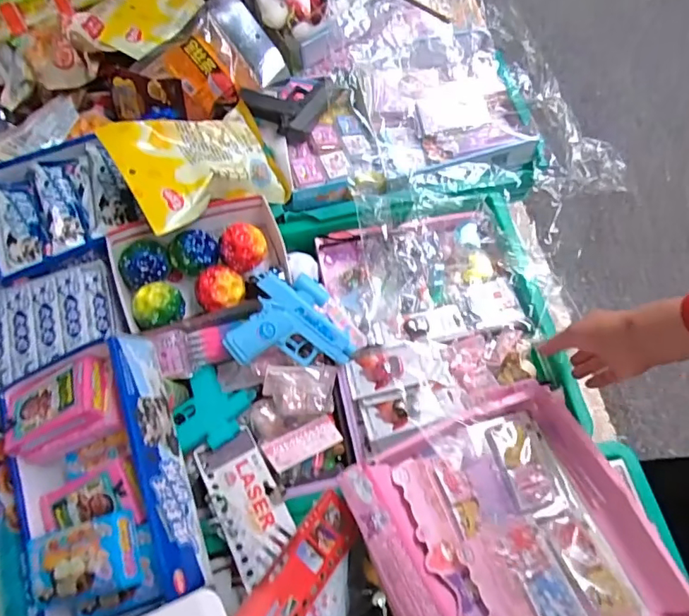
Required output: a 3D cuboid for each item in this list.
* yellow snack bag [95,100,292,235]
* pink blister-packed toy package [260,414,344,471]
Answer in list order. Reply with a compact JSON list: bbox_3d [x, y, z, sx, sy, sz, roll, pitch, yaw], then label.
[{"bbox_3d":[-0.180,-0.190,0.649,0.208,0.033,0.153,-28,79,-34],"label":"yellow snack bag"},{"bbox_3d":[-0.050,0.159,0.606,0.092,0.006,0.042,-21,53,-28],"label":"pink blister-packed toy package"}]

